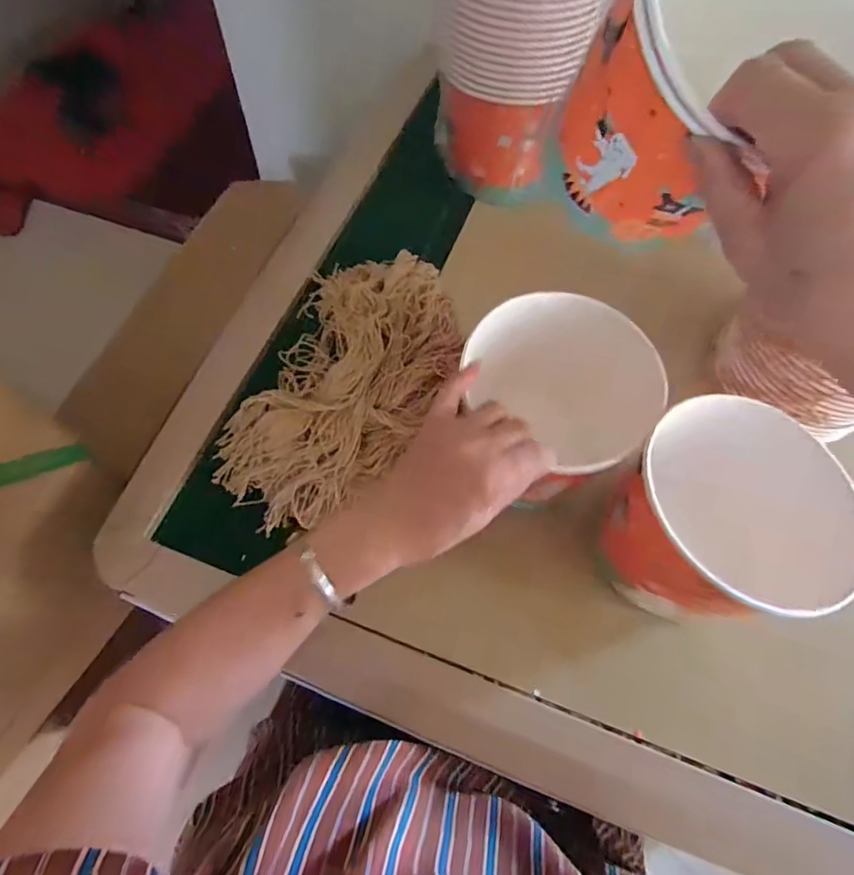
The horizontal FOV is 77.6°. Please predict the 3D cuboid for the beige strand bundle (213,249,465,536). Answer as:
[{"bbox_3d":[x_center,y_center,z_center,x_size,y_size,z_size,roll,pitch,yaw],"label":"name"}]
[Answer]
[{"bbox_3d":[-0.070,-0.058,0.527,0.195,0.071,0.309,20,65,8],"label":"beige strand bundle"}]

